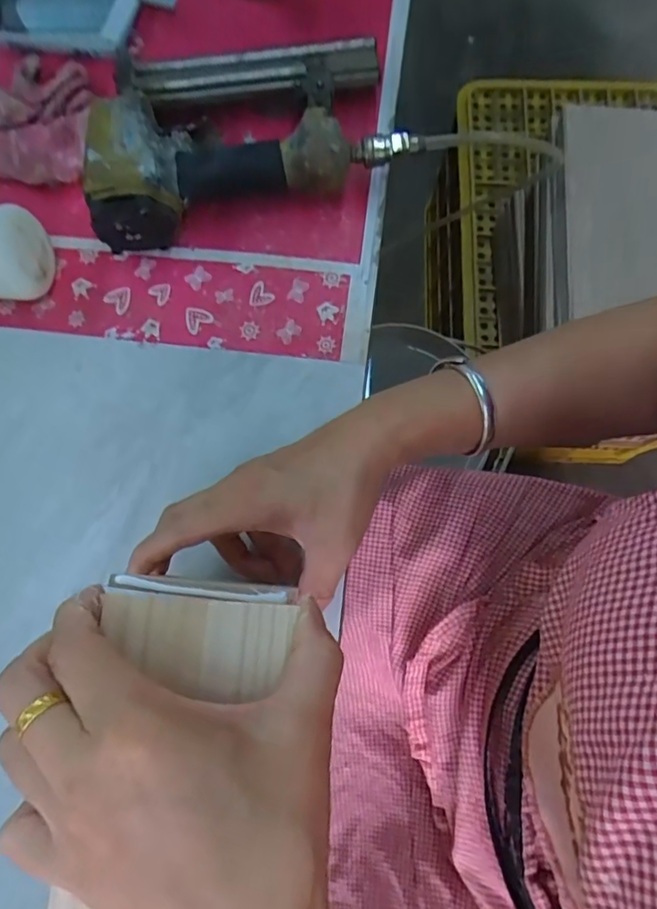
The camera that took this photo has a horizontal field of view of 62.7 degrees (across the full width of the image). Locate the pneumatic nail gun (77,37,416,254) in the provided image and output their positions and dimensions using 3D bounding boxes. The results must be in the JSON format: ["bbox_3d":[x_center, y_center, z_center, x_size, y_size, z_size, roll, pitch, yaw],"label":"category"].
[{"bbox_3d":[-0.067,-0.253,0.422,0.241,0.059,0.149,-9,78,-3],"label":"pneumatic nail gun"}]

